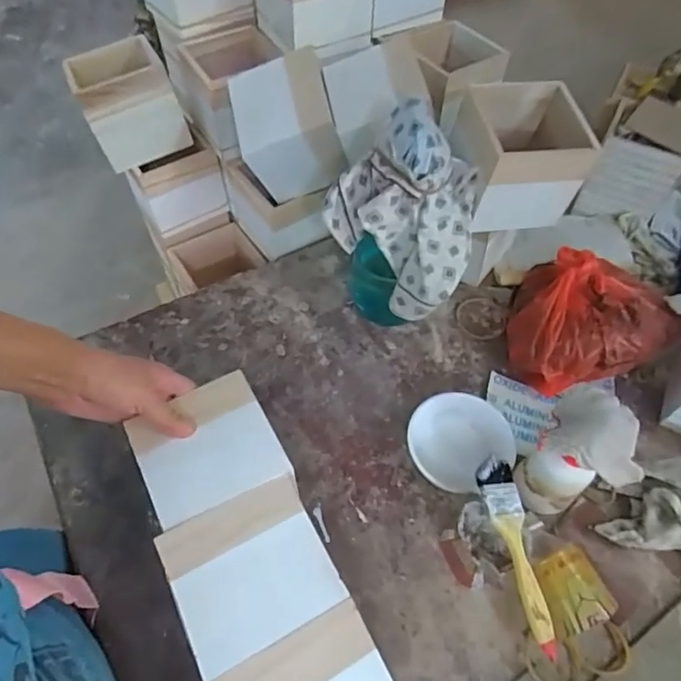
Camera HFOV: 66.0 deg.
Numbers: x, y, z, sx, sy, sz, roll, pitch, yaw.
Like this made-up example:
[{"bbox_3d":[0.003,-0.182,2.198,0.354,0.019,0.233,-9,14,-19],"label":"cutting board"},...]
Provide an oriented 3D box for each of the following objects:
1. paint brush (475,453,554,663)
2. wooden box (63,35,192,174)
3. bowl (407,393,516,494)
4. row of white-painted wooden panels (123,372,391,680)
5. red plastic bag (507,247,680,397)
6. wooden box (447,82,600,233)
[{"bbox_3d":[0.161,0.188,0.473,0.035,0.012,0.166,-7,56,-6],"label":"paint brush"},{"bbox_3d":[-0.311,-0.345,0.753,0.125,0.108,0.147,-26,60,-18],"label":"wooden box"},{"bbox_3d":[0.133,0.118,0.598,0.118,0.043,0.109,-33,62,-21],"label":"bowl"},{"bbox_3d":[-0.071,0.186,0.425,0.119,0.017,0.338,-22,59,-16],"label":"row of white-painted wooden panels"},{"bbox_3d":[0.304,-0.031,0.662,0.190,0.117,0.173,-17,57,-12],"label":"red plastic bag"},{"bbox_3d":[0.210,-0.218,0.629,0.127,0.119,0.128,-5,56,-5],"label":"wooden box"}]

